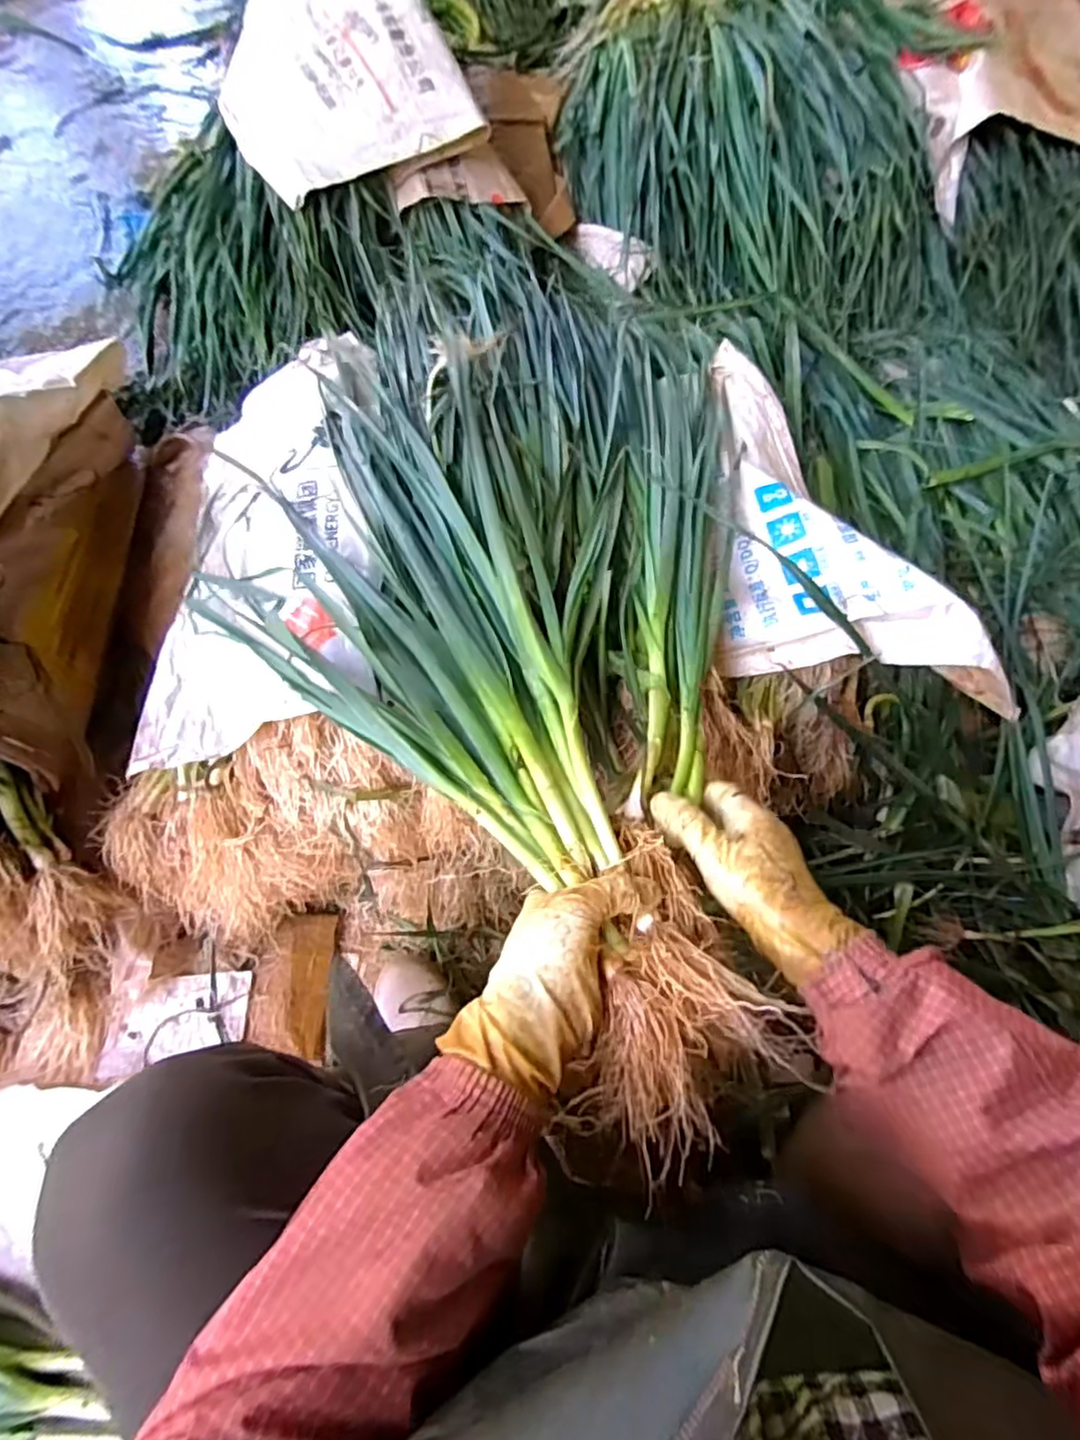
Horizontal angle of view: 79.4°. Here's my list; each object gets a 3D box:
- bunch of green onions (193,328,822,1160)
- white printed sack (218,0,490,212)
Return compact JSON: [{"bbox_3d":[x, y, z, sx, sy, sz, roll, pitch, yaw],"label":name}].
[{"bbox_3d":[-0.029,-0.097,0.554,0.420,0.096,0.782,-9,57,-2],"label":"bunch of green onions"},{"bbox_3d":[-0.328,-0.974,0.961,0.322,0.109,0.476,-31,69,-12],"label":"white printed sack"}]

